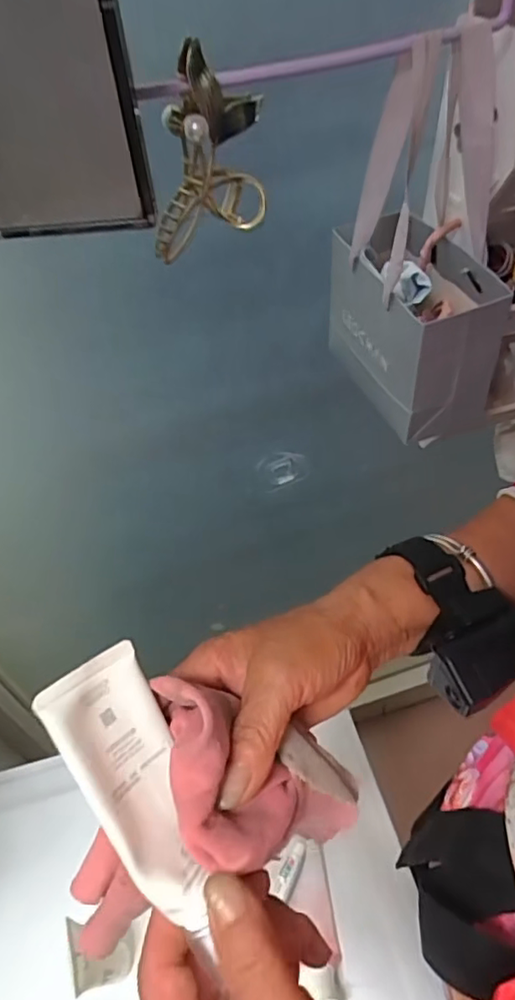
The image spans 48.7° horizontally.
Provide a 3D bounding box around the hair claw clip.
[{"bbox_3d":[-0.030,-0.199,0.329,0.072,0.091,0.037,-9,48,-2],"label":"hair claw clip"}]

